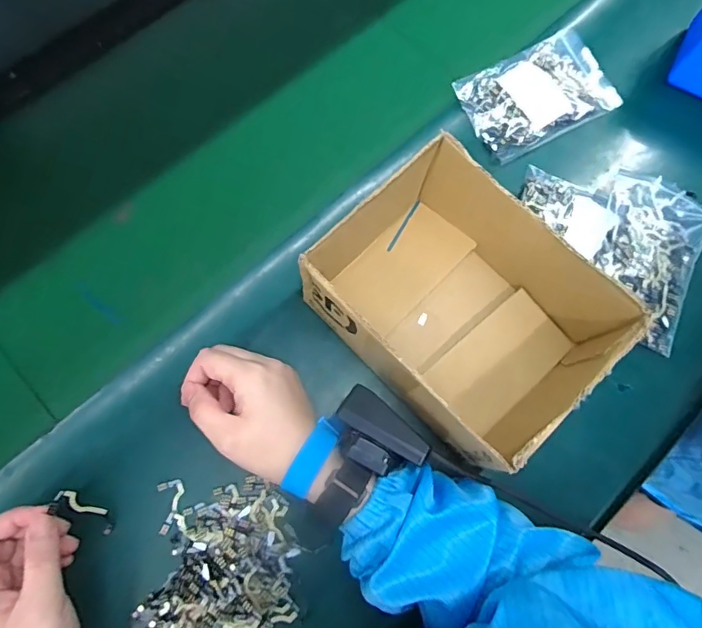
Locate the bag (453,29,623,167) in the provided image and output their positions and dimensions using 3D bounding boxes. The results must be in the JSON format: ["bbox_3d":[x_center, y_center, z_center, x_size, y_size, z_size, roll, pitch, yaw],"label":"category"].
[{"bbox_3d":[0.187,-0.219,0.477,0.152,0.015,0.093,-29,76,-9],"label":"bag"}]

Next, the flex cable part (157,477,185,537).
[{"bbox_3d":[-0.140,0.150,0.375,0.018,0.006,0.039,-7,74,-3],"label":"flex cable part"}]

